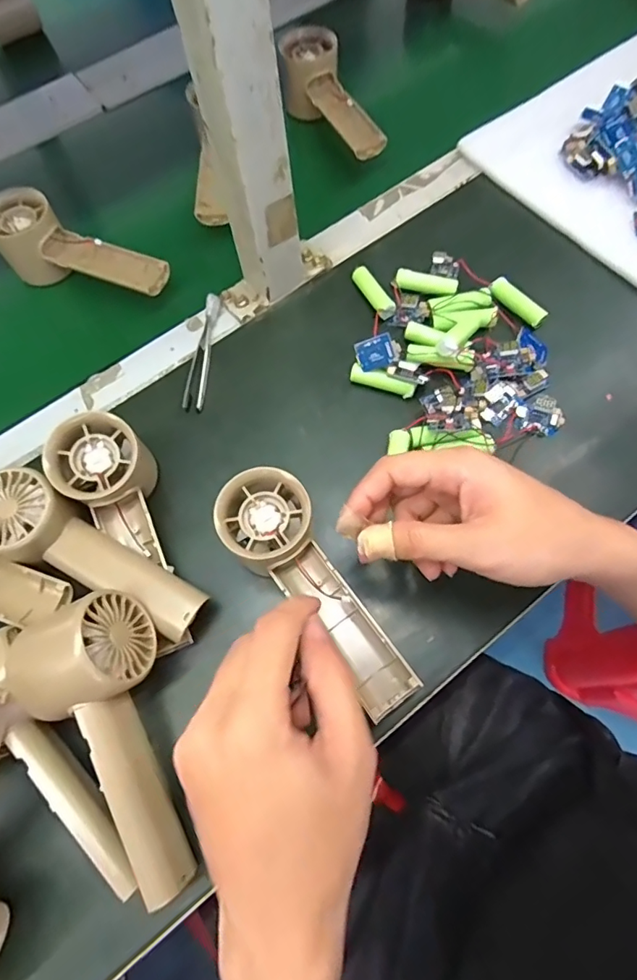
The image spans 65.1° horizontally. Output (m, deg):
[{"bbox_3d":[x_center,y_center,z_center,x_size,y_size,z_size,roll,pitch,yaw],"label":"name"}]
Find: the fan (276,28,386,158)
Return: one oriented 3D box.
[{"bbox_3d":[0.013,-0.372,0.481,0.049,0.055,0.150,-22,69,-7],"label":"fan"}]

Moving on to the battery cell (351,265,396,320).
[{"bbox_3d":[0.045,-0.160,0.405,0.014,0.015,0.055,-24,70,-7],"label":"battery cell"}]

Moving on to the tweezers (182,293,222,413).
[{"bbox_3d":[-0.091,-0.110,0.395,0.015,0.014,0.103,5,69,4],"label":"tweezers"}]

